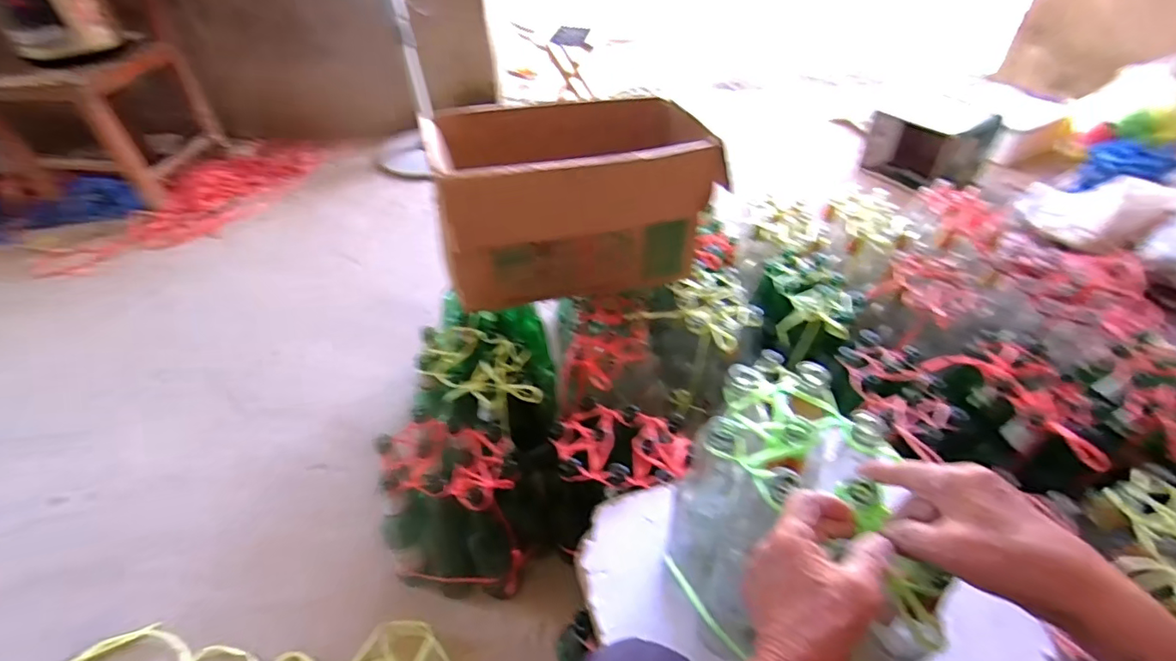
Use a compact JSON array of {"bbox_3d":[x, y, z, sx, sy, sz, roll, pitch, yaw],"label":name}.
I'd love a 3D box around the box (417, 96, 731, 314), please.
[{"bbox_3d":[-0.019,-0.245,1.002,0.473,0.262,0.280,-9,44,-7],"label":"box"}]

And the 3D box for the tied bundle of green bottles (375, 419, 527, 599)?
[{"bbox_3d":[-0.198,0.280,0.854,0.204,0.240,0.182,3,44,5],"label":"tied bundle of green bottles"}]

